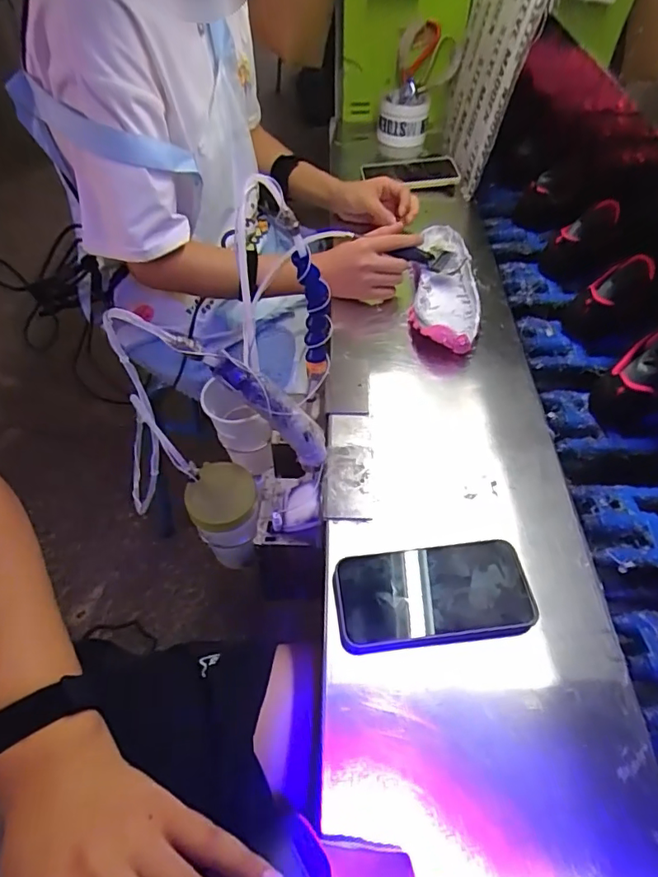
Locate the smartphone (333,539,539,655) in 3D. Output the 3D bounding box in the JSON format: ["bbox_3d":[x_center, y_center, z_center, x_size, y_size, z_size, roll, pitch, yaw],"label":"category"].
[{"bbox_3d":[0.087,0.131,0.442,0.161,0.016,0.080,-7,52,-5],"label":"smartphone"}]

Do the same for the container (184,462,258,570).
[{"bbox_3d":[-0.114,0.091,0.585,0.071,0.118,0.074,-13,53,-10],"label":"container"}]

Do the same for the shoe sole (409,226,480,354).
[{"bbox_3d":[0.153,-0.207,0.695,0.086,0.045,0.250,4,52,4],"label":"shoe sole"}]

